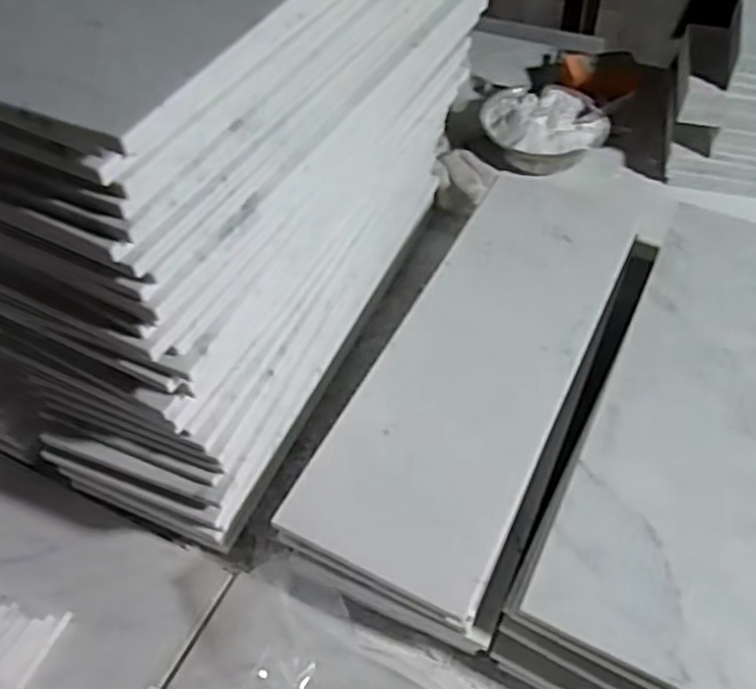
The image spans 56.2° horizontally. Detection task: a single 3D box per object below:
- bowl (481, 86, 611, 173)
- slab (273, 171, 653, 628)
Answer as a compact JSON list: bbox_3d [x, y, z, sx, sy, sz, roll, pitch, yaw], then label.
[{"bbox_3d":[0.203,-0.266,0.882,0.138,0.058,0.140,-2,51,2],"label":"bowl"},{"bbox_3d":[0.107,-0.013,0.634,0.155,0.019,0.495,20,55,18],"label":"slab"}]

